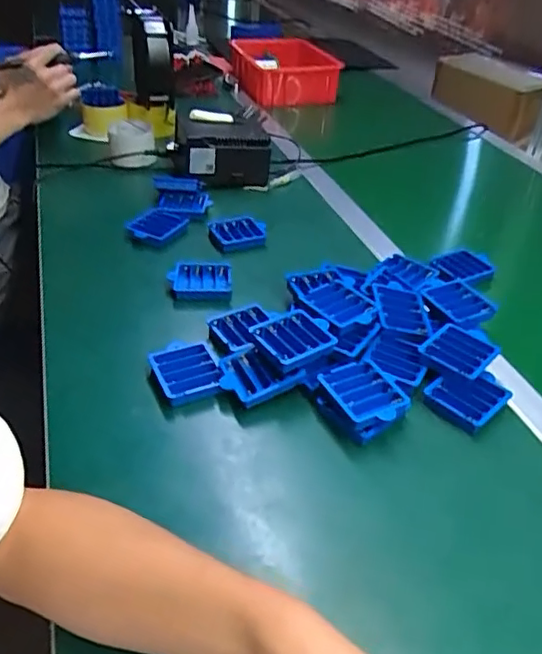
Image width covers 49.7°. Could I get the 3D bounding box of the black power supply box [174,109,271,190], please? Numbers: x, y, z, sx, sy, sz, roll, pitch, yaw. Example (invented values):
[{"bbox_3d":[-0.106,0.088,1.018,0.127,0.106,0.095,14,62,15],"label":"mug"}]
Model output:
[{"bbox_3d":[-0.082,-0.289,0.980,0.154,0.090,0.092,-8,39,-17],"label":"black power supply box"}]

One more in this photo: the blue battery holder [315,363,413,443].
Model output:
[{"bbox_3d":[0.089,0.071,0.572,0.062,0.029,0.079,-22,41,-28],"label":"blue battery holder"}]

